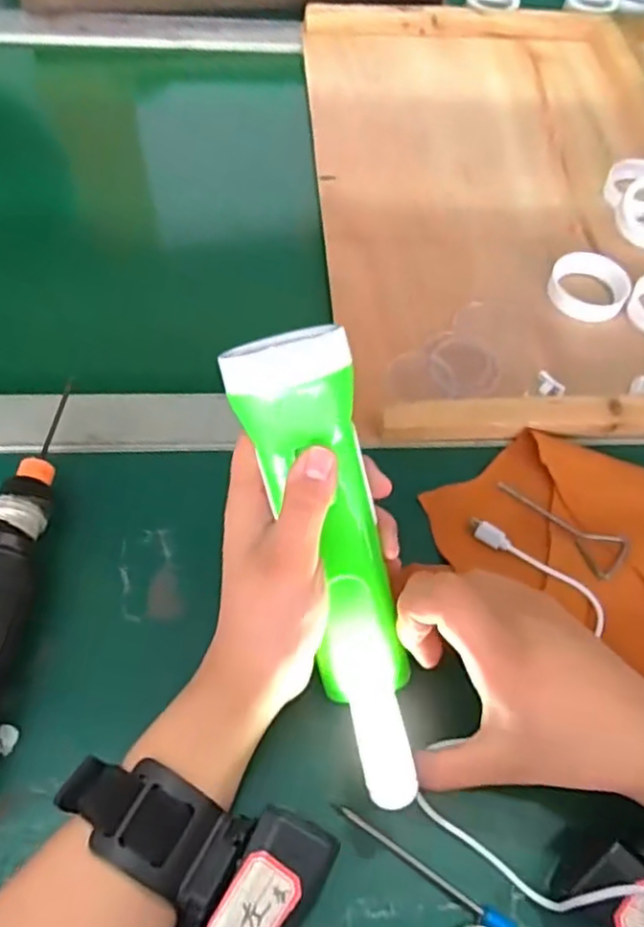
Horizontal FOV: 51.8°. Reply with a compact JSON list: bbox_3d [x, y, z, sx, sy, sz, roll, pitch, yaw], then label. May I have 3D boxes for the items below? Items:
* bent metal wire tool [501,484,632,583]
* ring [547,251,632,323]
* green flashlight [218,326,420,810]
[{"bbox_3d":[0.138,0.030,0.378,0.029,0.005,0.076,-35,67,-21],"label":"bent metal wire tool"},{"bbox_3d":[0.188,-0.125,0.469,0.054,0.019,0.054,1,59,-2],"label":"ring"},{"bbox_3d":[0.006,0.041,0.278,0.048,0.046,0.190,-15,99,-12],"label":"green flashlight"}]

